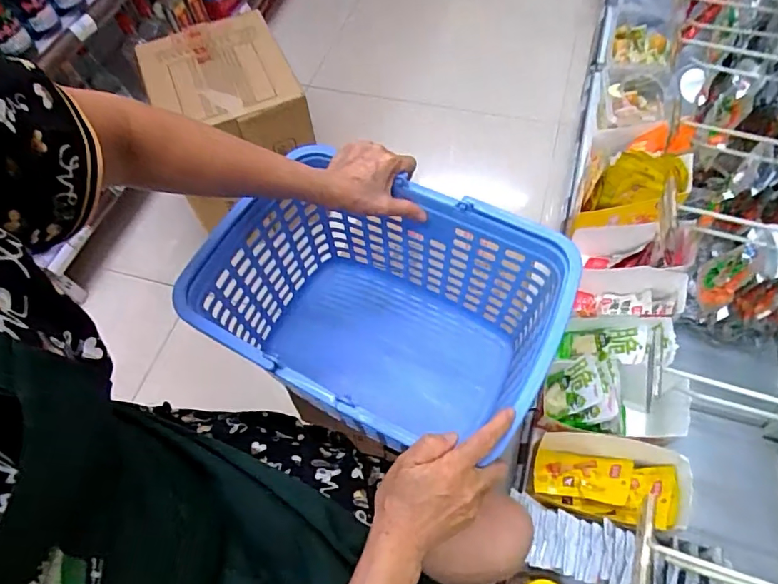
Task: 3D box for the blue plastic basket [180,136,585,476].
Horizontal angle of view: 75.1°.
[{"bbox_3d":[-0.002,0.036,0.653,0.386,0.260,0.254,18,63,14],"label":"blue plastic basket"}]

